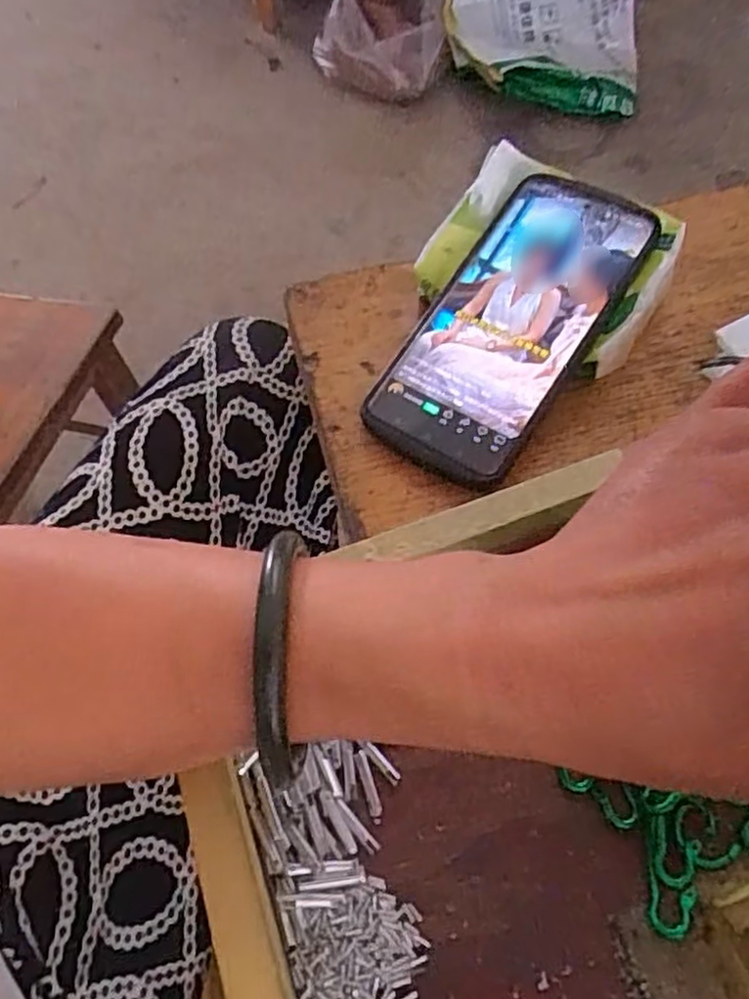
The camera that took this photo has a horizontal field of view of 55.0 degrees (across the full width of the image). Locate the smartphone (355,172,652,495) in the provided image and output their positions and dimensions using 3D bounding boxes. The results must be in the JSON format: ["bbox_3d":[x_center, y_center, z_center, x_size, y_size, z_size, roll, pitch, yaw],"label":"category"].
[{"bbox_3d":[0.068,-0.091,0.356,0.076,0.007,0.172,31,77,20],"label":"smartphone"}]

